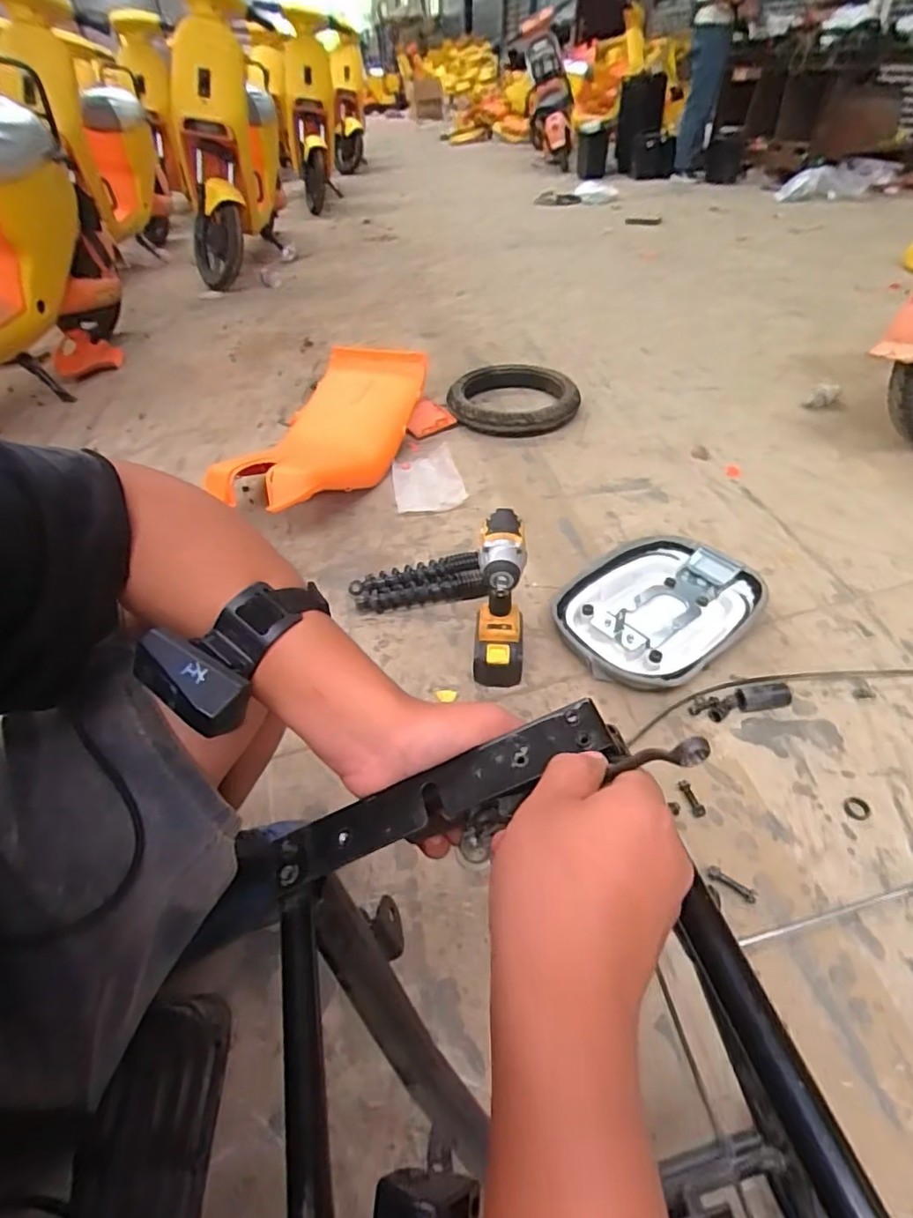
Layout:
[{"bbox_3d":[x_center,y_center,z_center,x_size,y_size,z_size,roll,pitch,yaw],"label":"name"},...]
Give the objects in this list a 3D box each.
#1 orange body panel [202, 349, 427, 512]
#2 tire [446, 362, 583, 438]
[{"bbox_3d":[-0.324,-0.422,1.395,0.339,0.160,0.645,11,47,14],"label":"orange body panel"},{"bbox_3d":[0.166,-0.620,1.645,0.367,0.082,0.363,4,44,6],"label":"tire"}]

